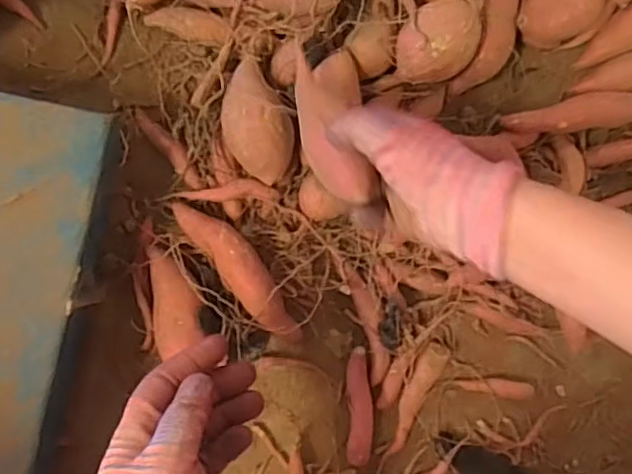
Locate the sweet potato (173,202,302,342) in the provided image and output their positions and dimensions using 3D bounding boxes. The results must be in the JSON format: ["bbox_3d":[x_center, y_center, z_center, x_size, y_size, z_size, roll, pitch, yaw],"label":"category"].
[{"bbox_3d":[-0.059,0.025,0.501,0.031,0.029,0.137,-37,93,-8],"label":"sweet potato"}]

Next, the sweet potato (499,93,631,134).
[{"bbox_3d":[0.240,-0.107,0.552,0.165,0.033,0.028,-11,89,-8],"label":"sweet potato"}]

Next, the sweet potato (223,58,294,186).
[{"bbox_3d":[-0.047,-0.089,0.491,0.055,0.038,0.097,-21,90,-8],"label":"sweet potato"}]

